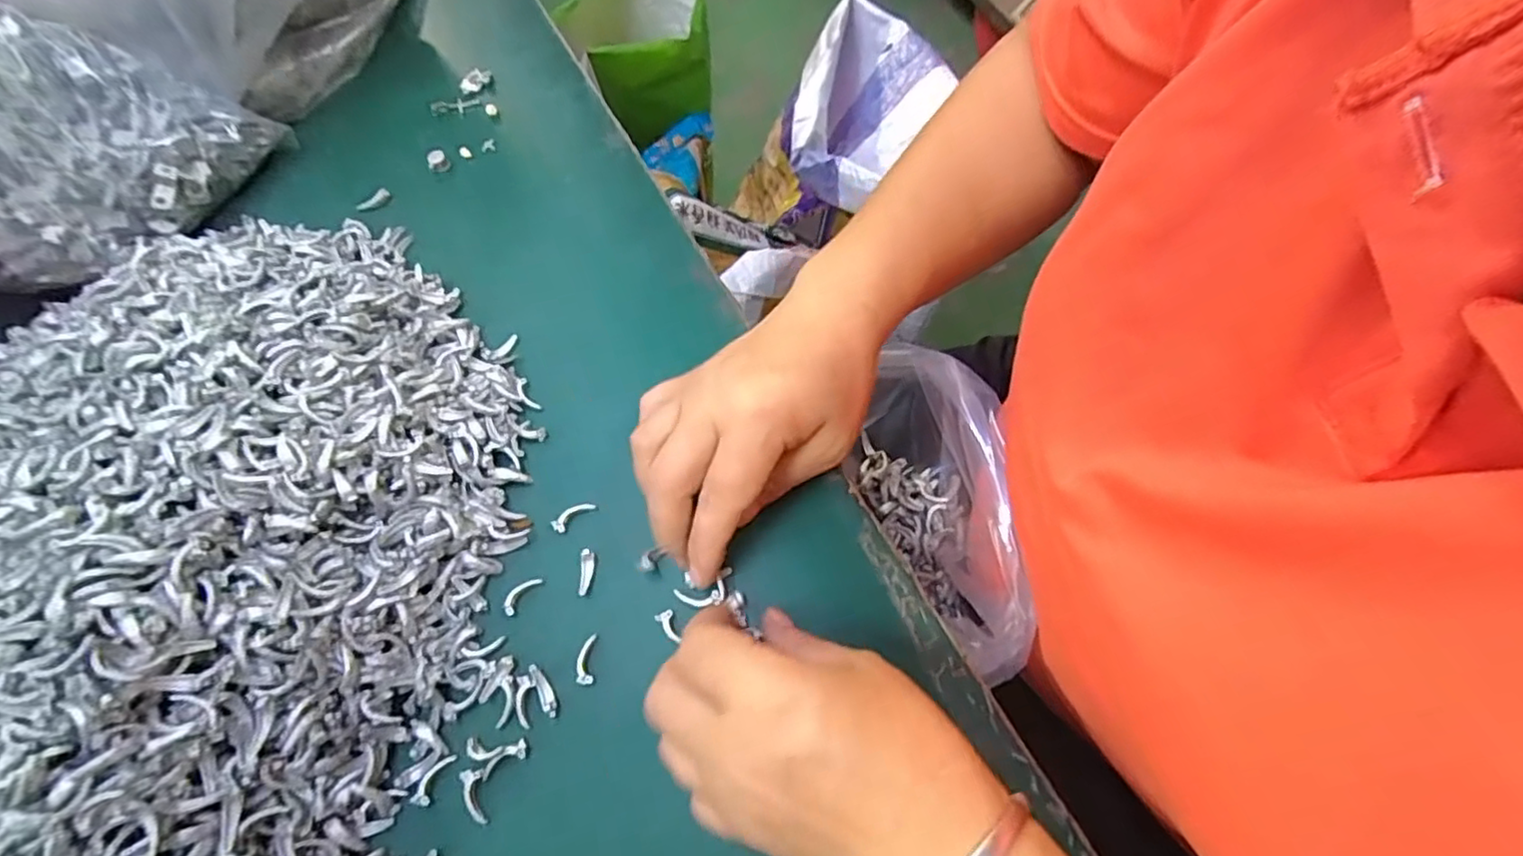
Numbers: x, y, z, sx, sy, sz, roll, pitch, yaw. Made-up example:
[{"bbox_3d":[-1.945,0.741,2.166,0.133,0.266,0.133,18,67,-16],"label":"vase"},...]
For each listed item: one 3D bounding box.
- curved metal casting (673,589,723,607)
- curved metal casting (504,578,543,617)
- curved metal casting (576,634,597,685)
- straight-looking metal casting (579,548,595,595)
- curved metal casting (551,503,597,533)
[{"bbox_3d":[-0.028,0.074,0.280,0.021,0.004,0.007,0,66,3],"label":"curved metal casting"},{"bbox_3d":[-0.108,0.074,0.289,0.008,0.004,0.020,36,73,16],"label":"curved metal casting"},{"bbox_3d":[-0.075,0.099,0.276,0.008,0.004,0.020,-1,66,2],"label":"curved metal casting"},{"bbox_3d":[-0.079,0.065,0.290,0.006,0.004,0.021,-3,66,1],"label":"straight-looking metal casting"},{"bbox_3d":[-0.088,0.040,0.301,0.021,0.004,0.008,-36,70,-12],"label":"curved metal casting"}]

